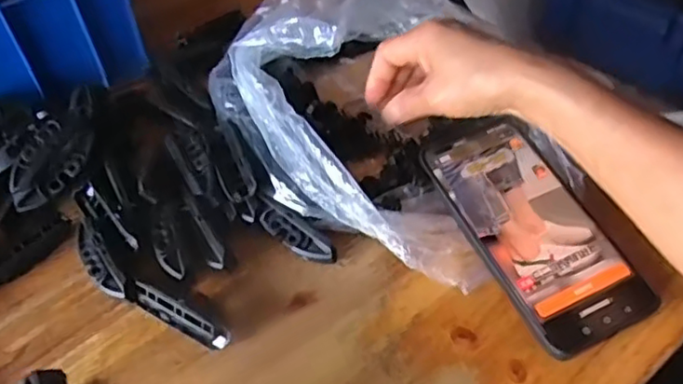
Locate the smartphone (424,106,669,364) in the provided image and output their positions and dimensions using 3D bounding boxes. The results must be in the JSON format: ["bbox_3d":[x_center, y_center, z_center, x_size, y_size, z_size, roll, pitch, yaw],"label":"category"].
[{"bbox_3d":[0.121,0.020,0.406,0.080,0.008,0.164,-21,58,-15],"label":"smartphone"}]

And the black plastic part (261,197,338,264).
[{"bbox_3d":[-0.030,0.026,0.413,0.061,0.018,0.019,31,58,27],"label":"black plastic part"}]

